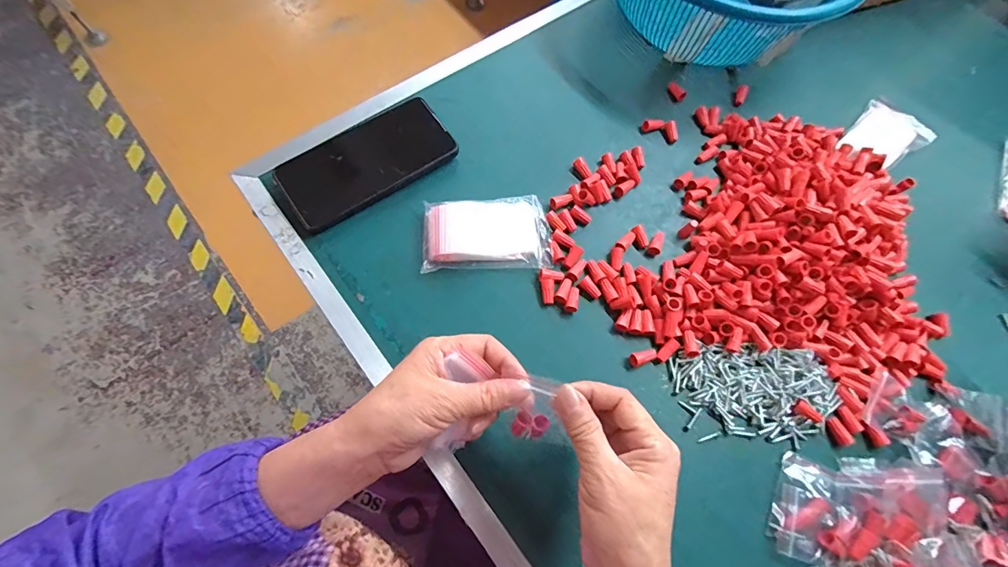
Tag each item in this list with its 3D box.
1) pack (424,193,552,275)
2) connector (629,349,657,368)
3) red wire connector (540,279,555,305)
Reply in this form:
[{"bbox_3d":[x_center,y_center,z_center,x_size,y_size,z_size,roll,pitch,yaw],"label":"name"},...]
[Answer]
[{"bbox_3d":[-0.015,-0.047,0.398,0.116,0.020,0.069,-1,69,-5],"label":"pack"},{"bbox_3d":[0.122,0.065,0.371,0.024,0.012,0.012,-14,71,-9],"label":"connector"},{"bbox_3d":[0.040,0.008,0.388,0.012,0.011,0.023,-5,70,-6],"label":"red wire connector"}]

